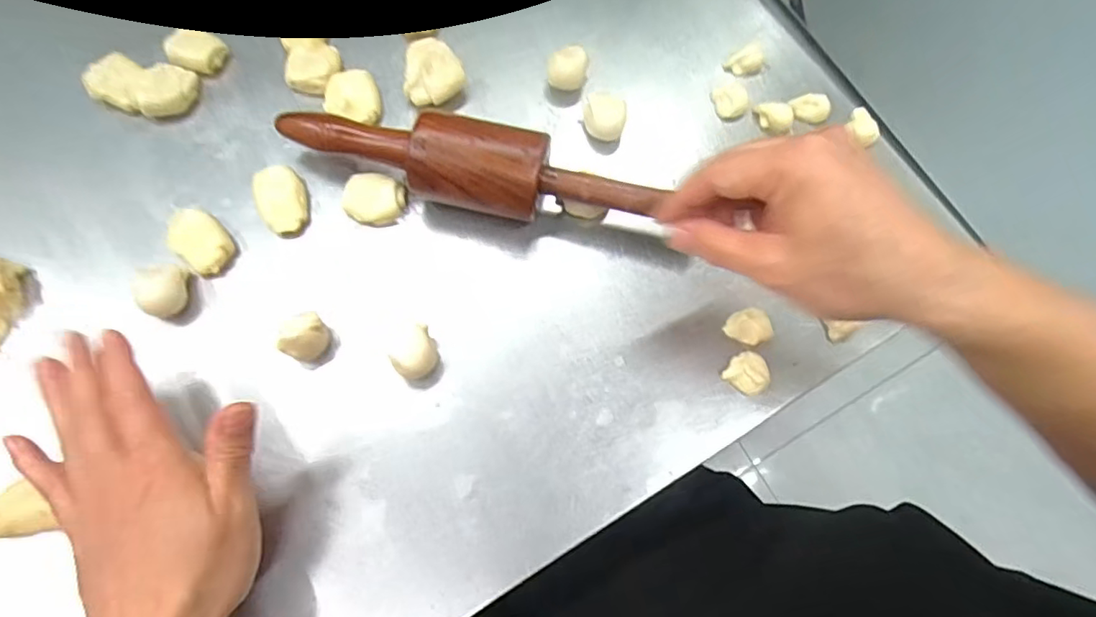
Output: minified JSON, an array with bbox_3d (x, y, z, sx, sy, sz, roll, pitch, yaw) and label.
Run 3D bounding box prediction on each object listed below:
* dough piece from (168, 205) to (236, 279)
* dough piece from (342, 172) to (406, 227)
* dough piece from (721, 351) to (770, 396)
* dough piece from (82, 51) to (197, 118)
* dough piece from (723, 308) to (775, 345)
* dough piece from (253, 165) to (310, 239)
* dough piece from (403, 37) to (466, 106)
[{"bbox_3d":[-0.245,-0.047,0.408,0.046,0.020,0.033,37,75,9],"label":"dough piece"},{"bbox_3d":[-0.127,-0.078,0.428,0.043,0.033,0.033,-2,72,-3],"label":"dough piece"},{"bbox_3d":[0.136,0.042,0.387,0.026,0.011,0.027,41,75,10],"label":"dough piece"},{"bbox_3d":[-0.309,-0.169,0.439,0.072,0.022,0.044,14,72,2],"label":"dough piece"},{"bbox_3d":[0.140,0.013,0.396,0.030,0.014,0.021,30,74,7],"label":"dough piece"},{"bbox_3d":[-0.192,-0.077,0.419,0.032,0.023,0.047,-20,74,-8],"label":"dough piece"},{"bbox_3d":[-0.088,-0.188,0.444,0.045,0.029,0.050,-3,72,-3],"label":"dough piece"}]

